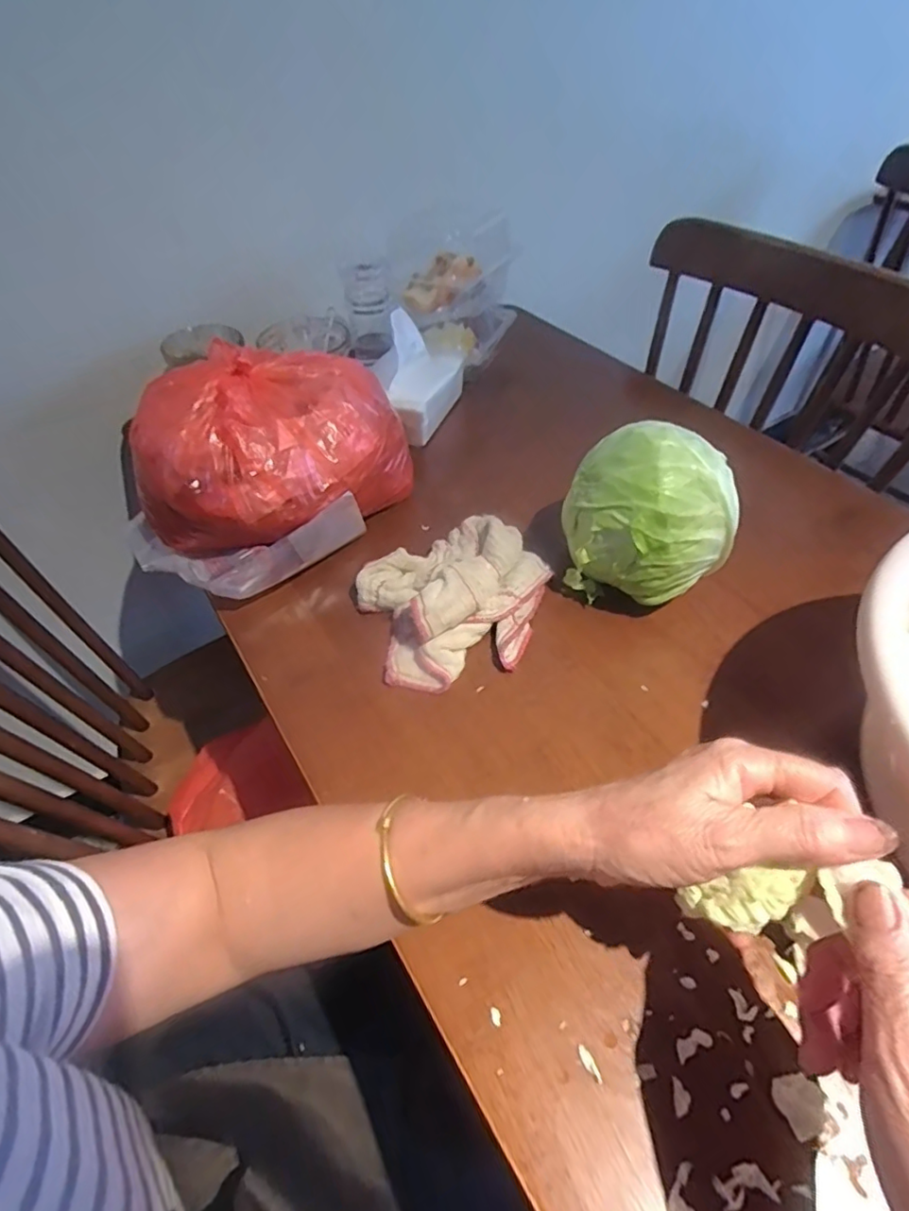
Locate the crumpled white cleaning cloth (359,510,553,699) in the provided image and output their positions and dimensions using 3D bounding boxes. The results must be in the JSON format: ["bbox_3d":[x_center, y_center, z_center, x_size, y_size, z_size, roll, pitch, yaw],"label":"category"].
[{"bbox_3d":[0.003,-0.012,0.463,0.150,0.051,0.140,-17,50,-12],"label":"crumpled white cleaning cloth"}]

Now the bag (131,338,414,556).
[{"bbox_3d":[-0.160,-0.140,0.503,0.167,0.129,0.194,24,54,22],"label":"bag"}]

